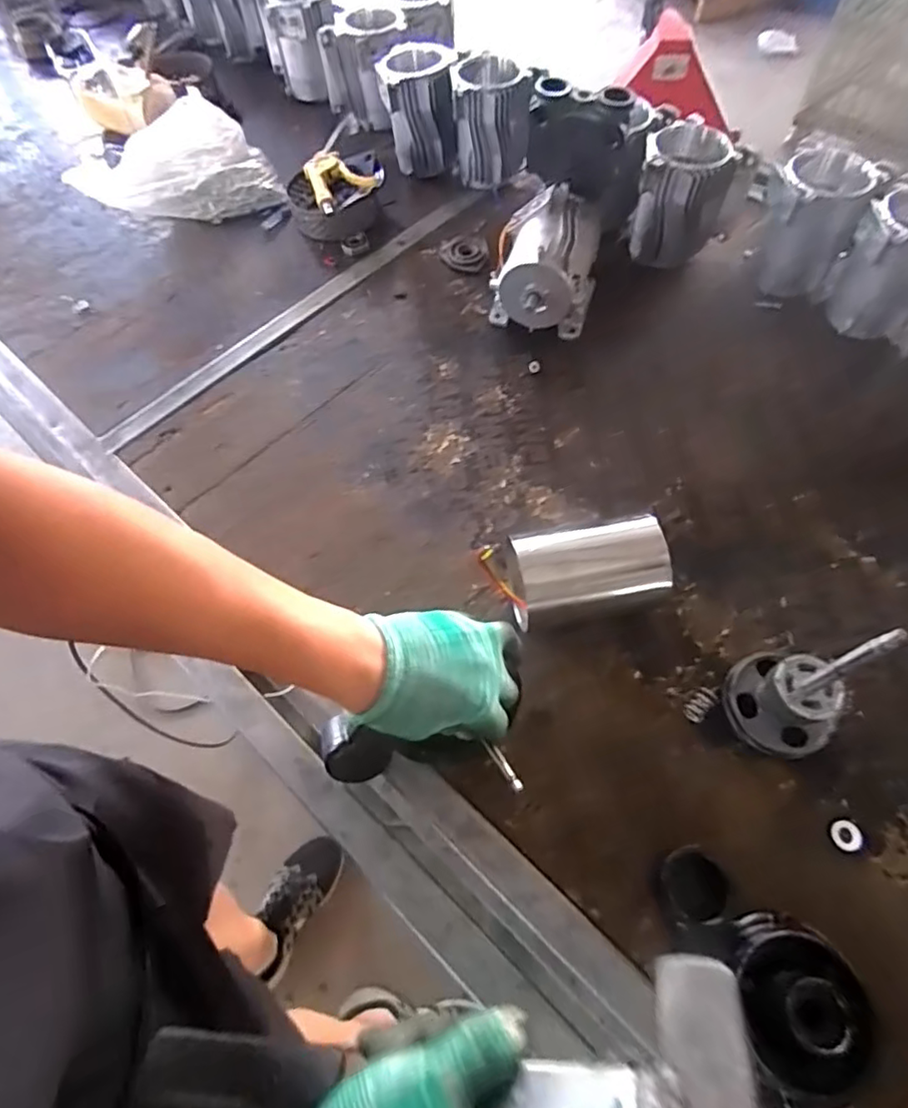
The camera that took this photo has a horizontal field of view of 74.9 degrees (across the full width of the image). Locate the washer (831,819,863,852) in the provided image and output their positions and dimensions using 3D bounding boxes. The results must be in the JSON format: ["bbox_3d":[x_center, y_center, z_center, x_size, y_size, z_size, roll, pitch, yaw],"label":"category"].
[{"bbox_3d":[0.321,0.230,0.484,0.022,0.004,0.023,-13,61,-5],"label":"washer"}]

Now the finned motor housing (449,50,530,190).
[{"bbox_3d":[0.052,-0.625,0.868,0.108,0.142,0.097,1,61,3],"label":"finned motor housing"}]

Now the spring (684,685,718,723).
[{"bbox_3d":[0.223,0.136,0.535,0.017,0.012,0.035,38,69,21],"label":"spring"}]

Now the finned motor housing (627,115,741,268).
[{"bbox_3d":[0.298,-0.464,0.781,0.112,0.138,0.109,16,63,11],"label":"finned motor housing"}]

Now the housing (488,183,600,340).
[{"bbox_3d":[0.114,-0.359,0.743,0.124,0.120,0.143,10,62,8],"label":"housing"}]

